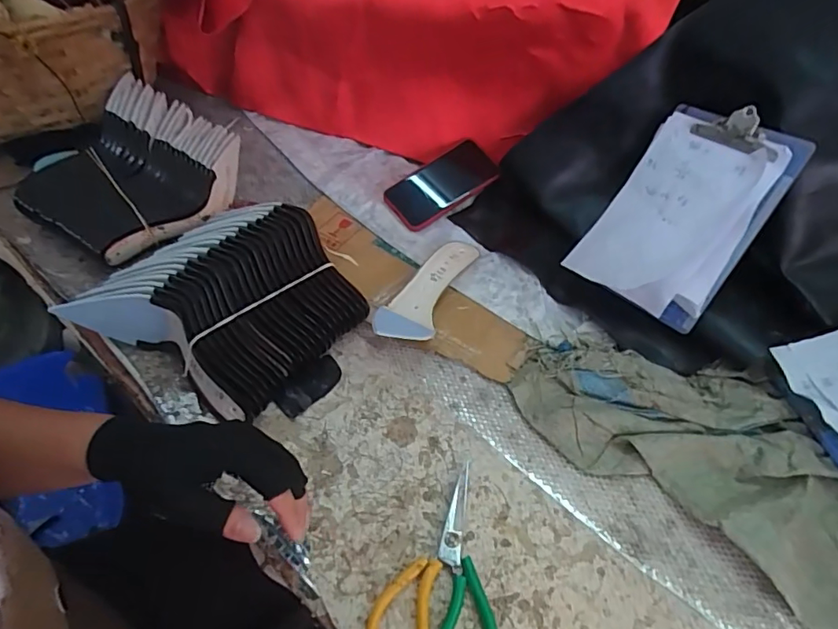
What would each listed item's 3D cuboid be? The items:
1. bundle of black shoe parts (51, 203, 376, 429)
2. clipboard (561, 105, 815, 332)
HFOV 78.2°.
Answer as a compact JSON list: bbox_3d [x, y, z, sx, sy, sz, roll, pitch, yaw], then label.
[{"bbox_3d":[-0.210,-0.013,0.584,0.236,0.074,0.255,34,58,22],"label":"bundle of black shoe parts"},{"bbox_3d":[0.290,-0.113,0.578,0.156,0.051,0.222,37,101,32],"label":"clipboard"}]

